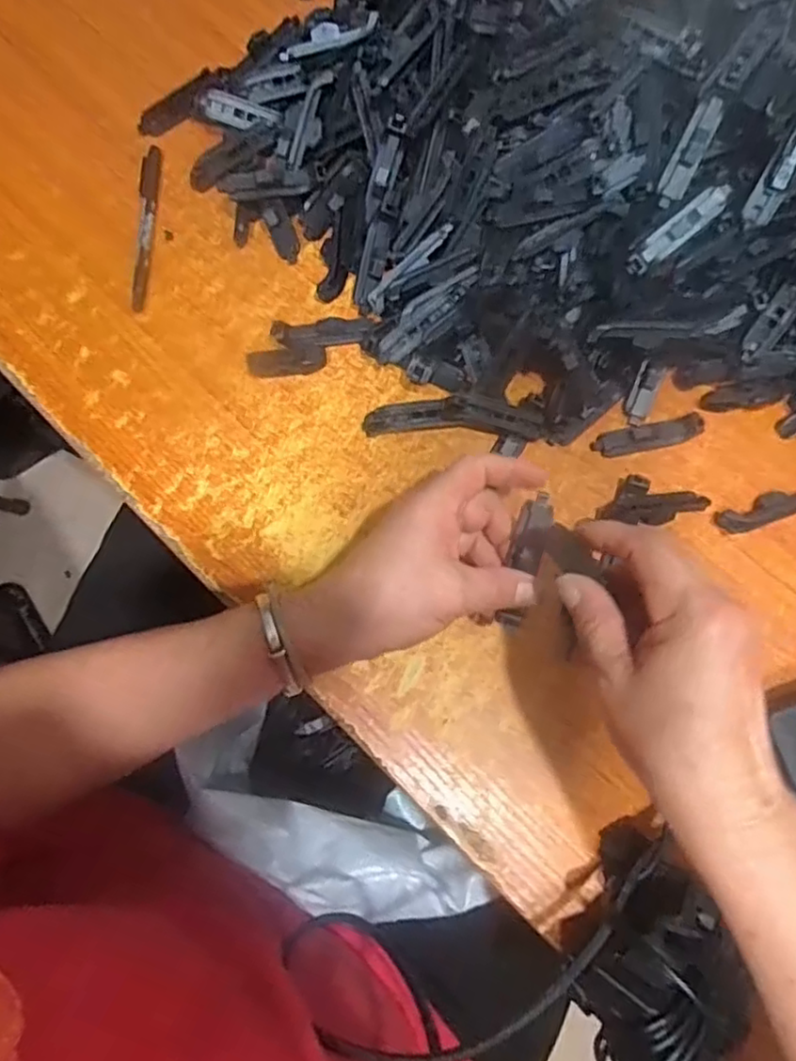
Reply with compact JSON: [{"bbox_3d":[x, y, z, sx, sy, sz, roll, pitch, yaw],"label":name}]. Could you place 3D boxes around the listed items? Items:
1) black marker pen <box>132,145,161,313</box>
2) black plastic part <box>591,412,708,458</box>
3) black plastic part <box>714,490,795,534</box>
[{"bbox_3d":[-0.184,-0.225,0.474,0.014,0.008,0.141,-1,74,-4],"label":"black marker pen"},{"bbox_3d":[0.171,-0.065,0.444,0.073,0.009,0.020,-13,75,-7],"label":"black plastic part"},{"bbox_3d":[0.249,-0.016,0.437,0.073,0.005,0.019,-18,76,-8],"label":"black plastic part"}]

